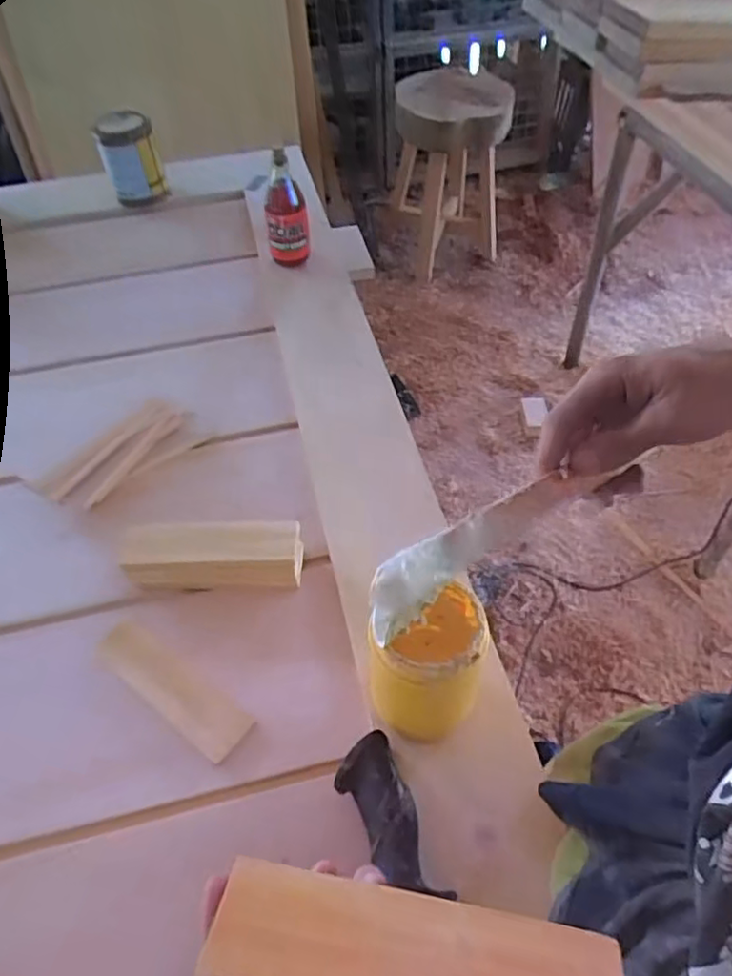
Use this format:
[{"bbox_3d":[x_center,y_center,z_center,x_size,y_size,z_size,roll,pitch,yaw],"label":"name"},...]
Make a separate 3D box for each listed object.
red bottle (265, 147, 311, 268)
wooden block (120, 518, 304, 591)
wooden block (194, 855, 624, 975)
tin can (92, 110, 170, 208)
[{"bbox_3d":[-0.131,-0.446,1.021,0.069,0.171,0.066,-7,50,-4],"label":"red bottle"},{"bbox_3d":[-0.162,0.073,0.683,0.185,0.056,0.060,-2,50,1],"label":"wooden block"},{"bbox_3d":[0.022,0.207,0.278,0.177,0.017,0.049,7,52,7],"label":"wooden block"},{"bbox_3d":[-0.451,-0.635,1.219,0.104,0.154,0.124,-16,52,-9],"label":"tin can"}]

